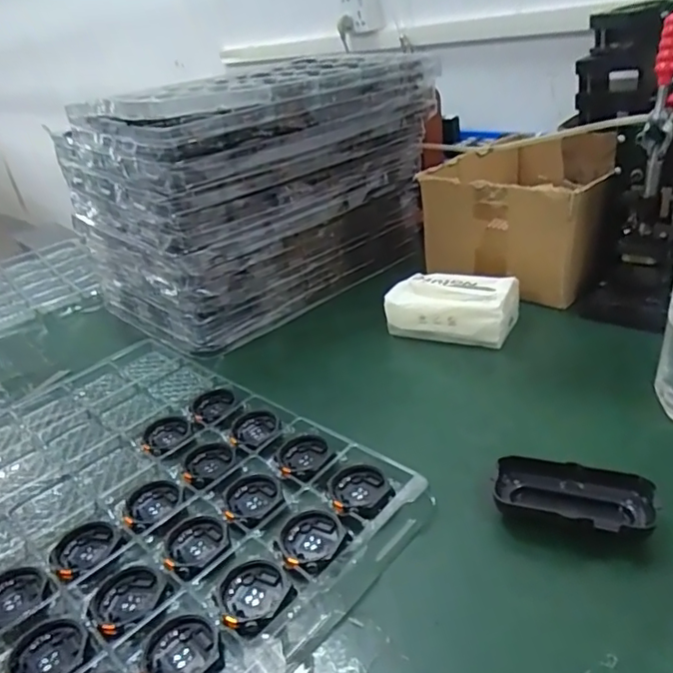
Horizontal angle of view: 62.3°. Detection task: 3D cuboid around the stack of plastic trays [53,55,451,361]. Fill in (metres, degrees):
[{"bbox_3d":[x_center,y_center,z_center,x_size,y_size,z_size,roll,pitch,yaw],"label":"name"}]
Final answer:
[{"bbox_3d":[-0.118,-0.221,0.832,0.443,0.284,0.308,-32,37,-34],"label":"stack of plastic trays"}]

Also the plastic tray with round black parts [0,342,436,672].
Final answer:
[{"bbox_3d":[-0.186,0.133,0.492,0.459,0.022,0.295,20,39,40],"label":"plastic tray with round black parts"}]

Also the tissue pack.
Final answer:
[{"bbox_3d":[0.139,-0.033,0.671,0.144,0.059,0.086,10,34,29],"label":"tissue pack"}]

